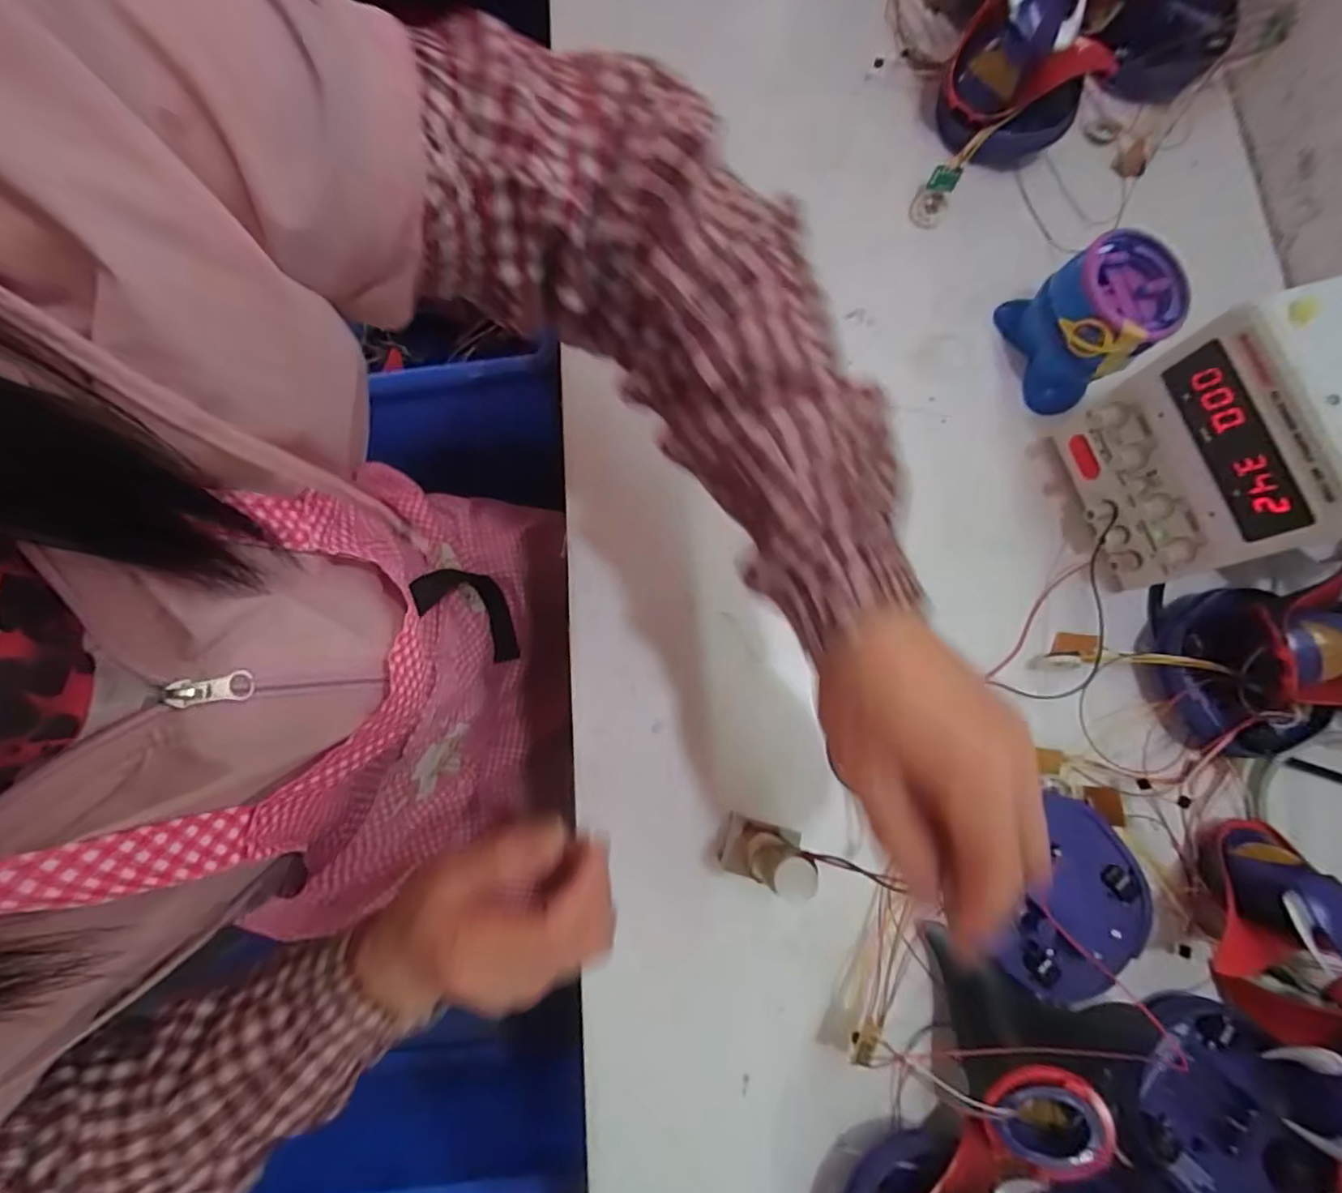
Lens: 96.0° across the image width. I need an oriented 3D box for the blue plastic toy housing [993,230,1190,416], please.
[{"bbox_3d":[0.303,-0.200,0.434,0.075,0.074,0.093,-17,79,-7],"label":"blue plastic toy housing"}]

